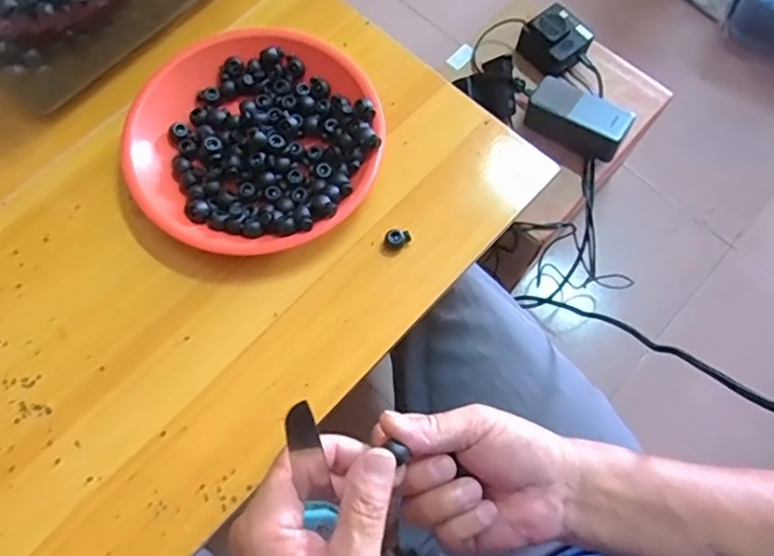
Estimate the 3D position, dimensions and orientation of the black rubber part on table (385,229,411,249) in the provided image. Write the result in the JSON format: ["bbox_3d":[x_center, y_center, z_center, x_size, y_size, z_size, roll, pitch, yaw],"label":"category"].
[{"bbox_3d":[0.008,-0.030,0.434,0.019,0.011,0.013,-28,73,-10],"label":"black rubber part on table"}]

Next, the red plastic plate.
[{"bbox_3d":[-0.102,-0.110,0.452,0.195,0.033,0.185,0,70,0],"label":"red plastic plate"}]

